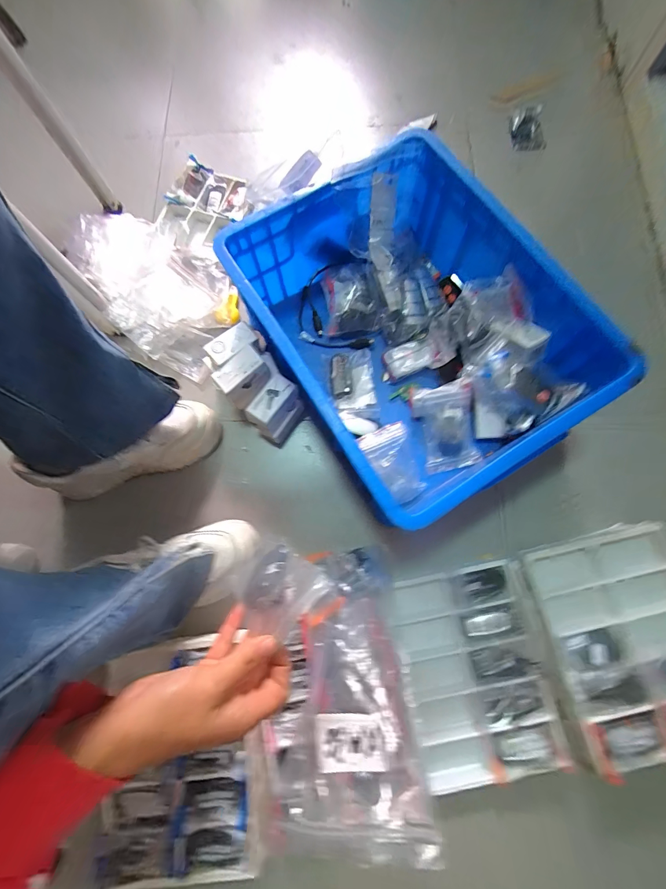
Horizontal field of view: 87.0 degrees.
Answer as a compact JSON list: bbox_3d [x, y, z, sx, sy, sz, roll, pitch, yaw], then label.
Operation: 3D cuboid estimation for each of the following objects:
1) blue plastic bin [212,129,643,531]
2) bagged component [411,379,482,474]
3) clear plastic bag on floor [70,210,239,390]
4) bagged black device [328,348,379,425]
[{"bbox_3d":[0.096,-0.151,0.484,0.318,0.161,0.427,-33,77,-5],"label":"blue plastic bin"},{"bbox_3d":[0.166,-0.026,0.518,0.077,0.022,0.122,-14,91,14],"label":"bagged component"},{"bbox_3d":[-0.297,-0.258,0.575,0.304,0.086,0.186,34,80,10],"label":"clear plastic bag on floor"},{"bbox_3d":[0.031,-0.090,0.541,0.068,0.015,0.117,-7,76,1],"label":"bagged black device"}]

